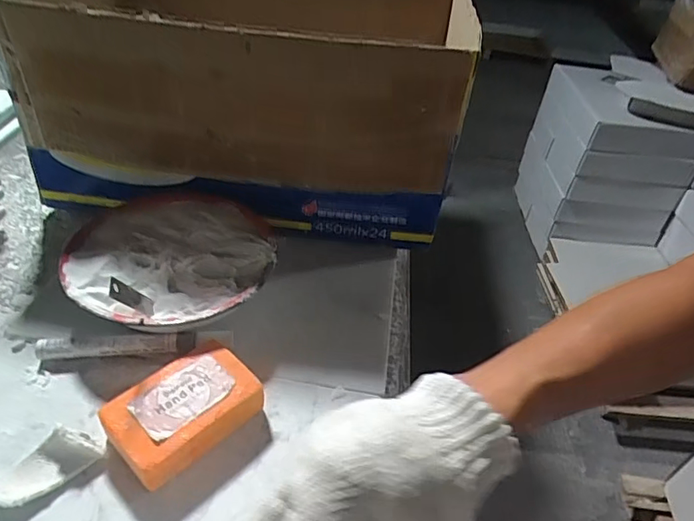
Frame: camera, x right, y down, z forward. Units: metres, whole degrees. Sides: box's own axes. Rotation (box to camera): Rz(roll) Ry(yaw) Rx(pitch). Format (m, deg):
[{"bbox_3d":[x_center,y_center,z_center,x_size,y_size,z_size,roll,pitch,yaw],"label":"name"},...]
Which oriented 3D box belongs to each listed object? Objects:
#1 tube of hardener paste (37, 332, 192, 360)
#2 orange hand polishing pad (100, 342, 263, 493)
[{"bbox_3d":[-0.176,0.066,0.399,0.113,0.016,0.012,-1,41,-7],"label":"tube of hardener paste"},{"bbox_3d":[-0.108,0.105,0.355,0.069,0.031,0.094,33,48,29],"label":"orange hand polishing pad"}]

